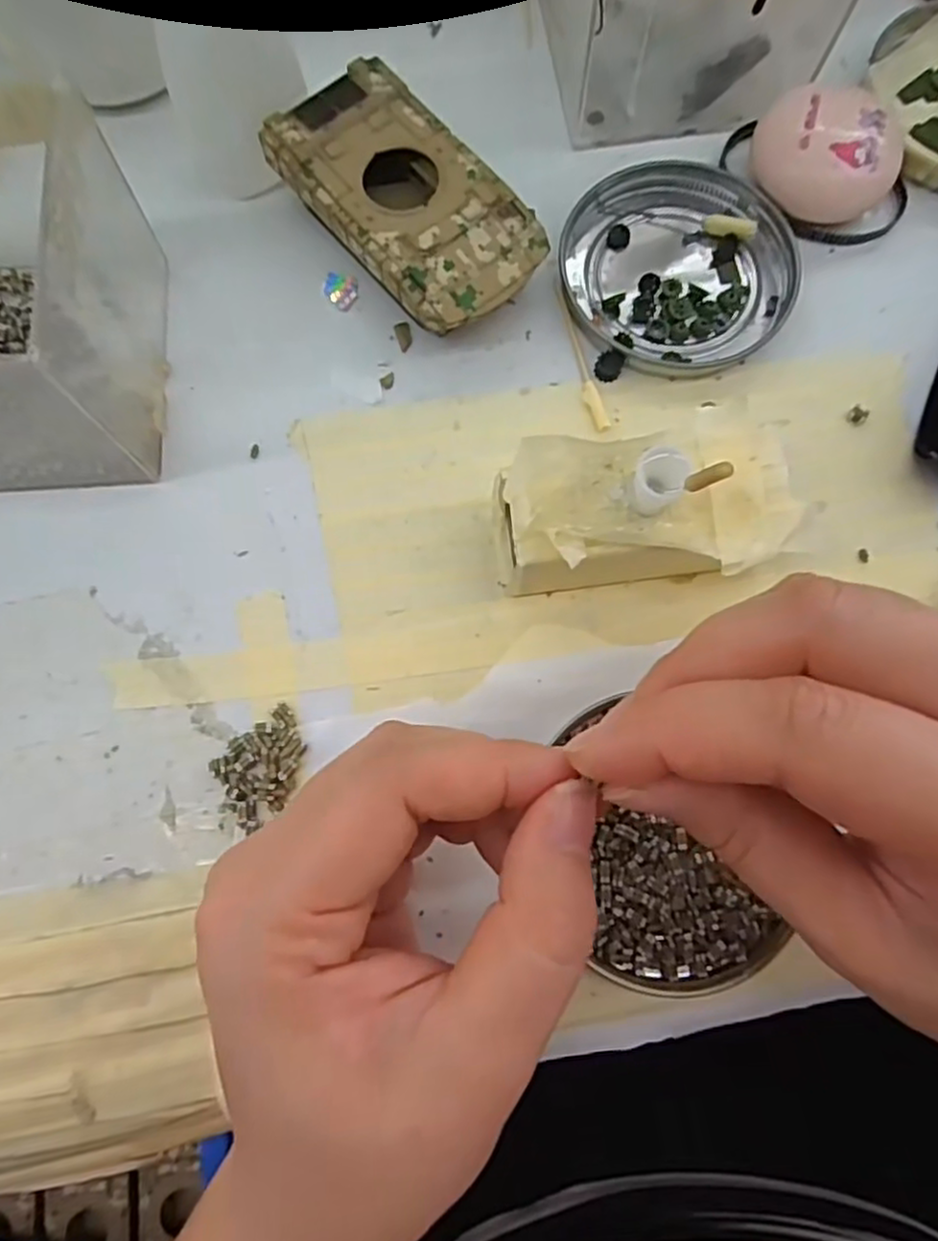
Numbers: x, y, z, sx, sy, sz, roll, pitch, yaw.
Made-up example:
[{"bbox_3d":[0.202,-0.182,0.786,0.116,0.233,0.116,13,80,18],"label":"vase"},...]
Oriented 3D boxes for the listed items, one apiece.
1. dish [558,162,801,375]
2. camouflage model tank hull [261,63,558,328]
[{"bbox_3d":[0.072,-0.122,0.244,0.077,0.009,0.074,0,77,1],"label":"dish"},{"bbox_3d":[-0.021,-0.136,0.239,0.053,0.027,0.093,-40,79,-8],"label":"camouflage model tank hull"}]

